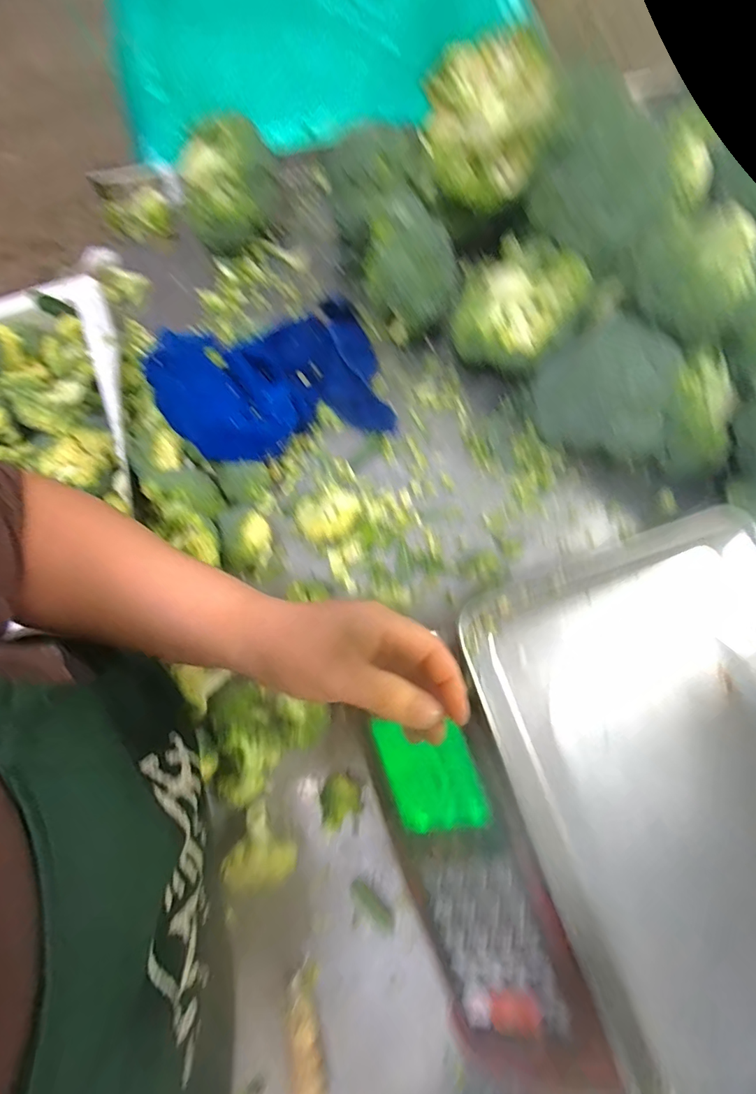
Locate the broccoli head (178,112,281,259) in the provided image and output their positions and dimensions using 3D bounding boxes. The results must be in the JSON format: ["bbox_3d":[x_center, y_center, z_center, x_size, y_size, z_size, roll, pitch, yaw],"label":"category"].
[{"bbox_3d":[-0.166,-0.403,0.537,0.108,0.092,0.115,-21,77,-7],"label":"broccoli head"}]

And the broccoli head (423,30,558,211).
[{"bbox_3d":[0.103,-0.401,0.449,0.122,0.095,0.088,17,76,3],"label":"broccoli head"}]

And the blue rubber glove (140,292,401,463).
[{"bbox_3d":[-0.112,-0.182,0.497,0.231,0.069,0.189,-22,78,-7],"label":"blue rubber glove"}]

